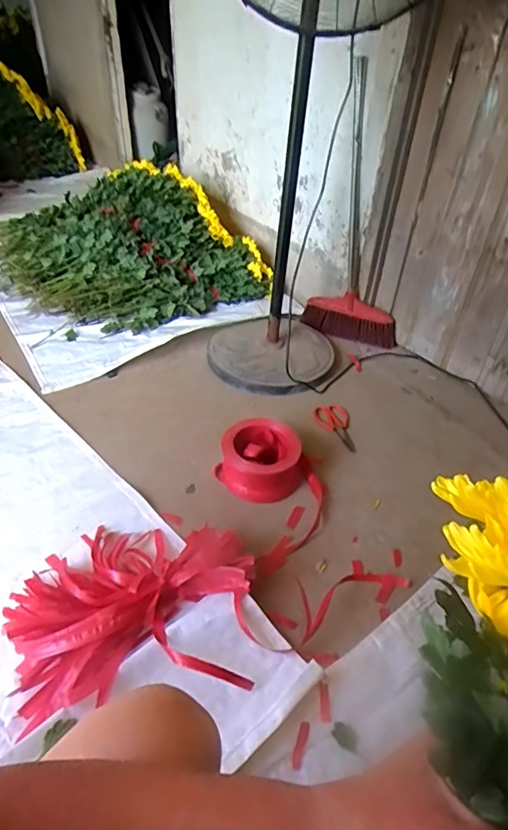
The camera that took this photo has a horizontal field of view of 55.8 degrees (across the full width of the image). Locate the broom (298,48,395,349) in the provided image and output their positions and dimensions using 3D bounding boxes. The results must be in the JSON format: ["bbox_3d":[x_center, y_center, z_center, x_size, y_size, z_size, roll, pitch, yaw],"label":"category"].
[{"bbox_3d":[0.346,-0.596,1.539,0.338,0.785,0.129,13,40,16],"label":"broom"}]

